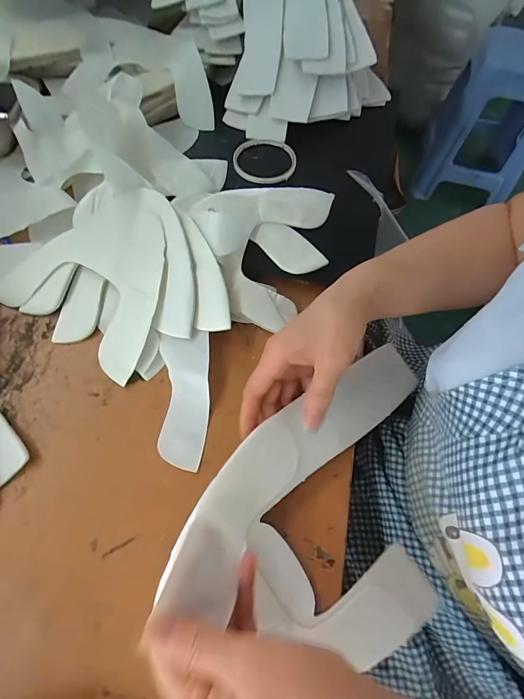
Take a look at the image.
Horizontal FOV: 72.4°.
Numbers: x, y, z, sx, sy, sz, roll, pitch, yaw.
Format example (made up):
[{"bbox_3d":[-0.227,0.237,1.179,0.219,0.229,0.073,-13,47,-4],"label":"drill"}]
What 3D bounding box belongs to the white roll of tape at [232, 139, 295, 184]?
[{"bbox_3d":[0.003,-0.256,0.482,0.085,0.011,0.091,1,64,-3],"label":"white roll of tape"}]

